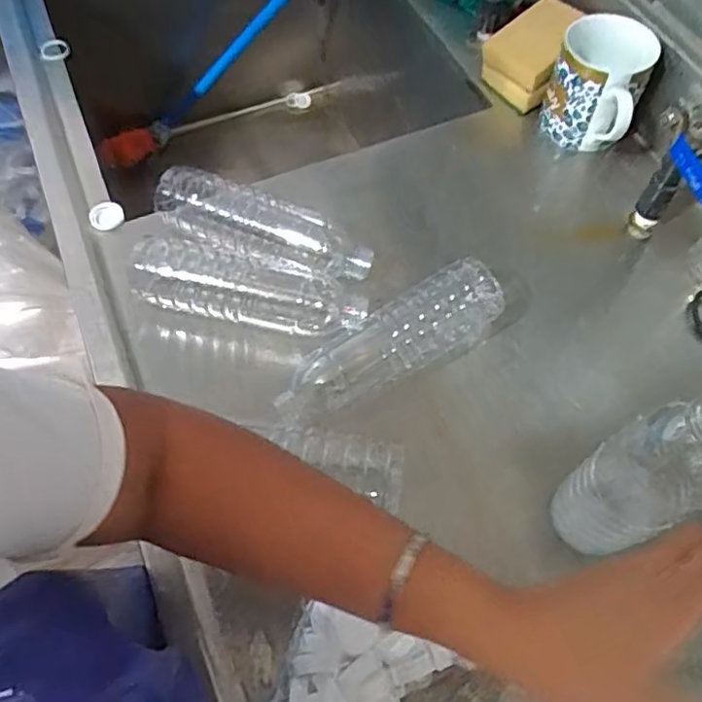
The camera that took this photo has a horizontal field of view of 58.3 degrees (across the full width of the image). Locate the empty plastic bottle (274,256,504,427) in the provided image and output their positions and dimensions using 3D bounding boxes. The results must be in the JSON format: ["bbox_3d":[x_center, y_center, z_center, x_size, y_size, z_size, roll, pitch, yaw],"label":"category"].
[{"bbox_3d":[0.030,-0.007,0.522,0.203,0.050,0.055,-25,64,-13],"label":"empty plastic bottle"}]

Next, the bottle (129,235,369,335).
[{"bbox_3d":[-0.087,-0.051,0.566,0.207,0.063,0.062,10,62,5],"label":"bottle"}]

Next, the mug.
[{"bbox_3d":[0.243,-0.261,0.634,0.089,0.105,0.099,23,64,12],"label":"mug"}]

